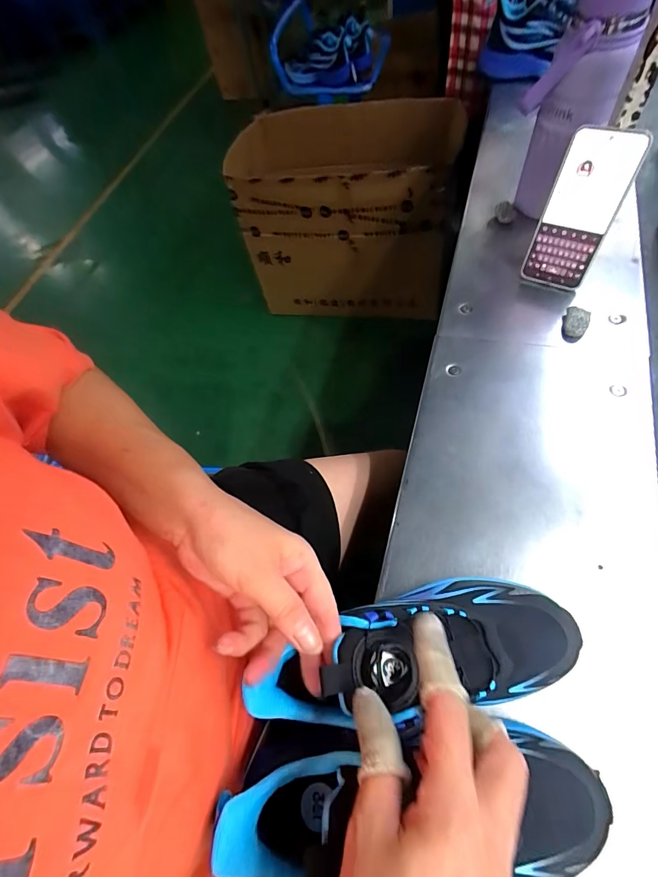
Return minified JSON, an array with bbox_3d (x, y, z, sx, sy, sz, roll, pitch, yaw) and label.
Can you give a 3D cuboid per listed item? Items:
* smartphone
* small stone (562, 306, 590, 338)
[{"bbox_3d":[0.289,-0.261,0.456,0.075,0.157,0.012,23,44,19],"label":"smartphone"},{"bbox_3d":[0.295,-0.137,0.469,0.026,0.022,0.033,16,64,18],"label":"small stone"}]

